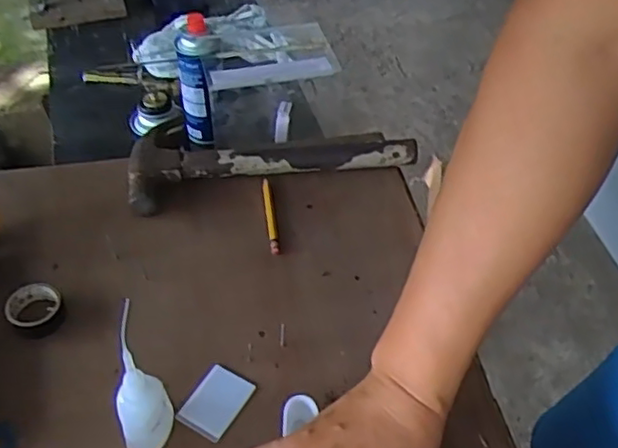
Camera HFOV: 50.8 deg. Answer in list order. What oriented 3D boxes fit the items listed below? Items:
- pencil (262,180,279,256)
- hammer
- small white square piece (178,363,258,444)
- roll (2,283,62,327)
[{"bbox_3d":[-0.038,-0.009,0.642,0.010,0.008,0.101,-4,47,-8],"label":"pencil"},{"bbox_3d":[-0.039,-0.073,0.679,0.295,0.035,0.095,-12,48,-12],"label":"hammer"},{"bbox_3d":[-0.072,0.138,0.507,0.038,0.005,0.055,25,50,19],"label":"small white square piece"},{"bbox_3d":[-0.233,0.071,0.553,0.044,0.018,0.044,2,46,-2],"label":"roll"}]

